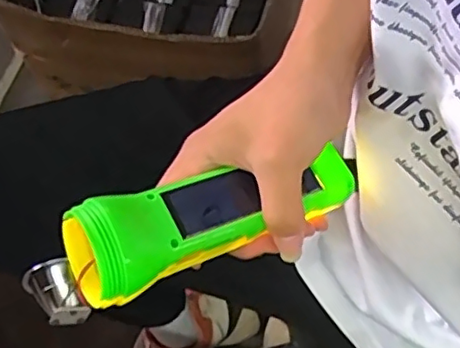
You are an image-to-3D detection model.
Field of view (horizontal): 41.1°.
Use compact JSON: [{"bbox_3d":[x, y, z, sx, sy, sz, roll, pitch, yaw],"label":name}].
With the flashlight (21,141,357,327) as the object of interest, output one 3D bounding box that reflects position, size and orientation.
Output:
[{"bbox_3d":[-0.014,0.029,0.331,0.183,0.052,0.047,-19,69,-17],"label":"flashlight"}]

